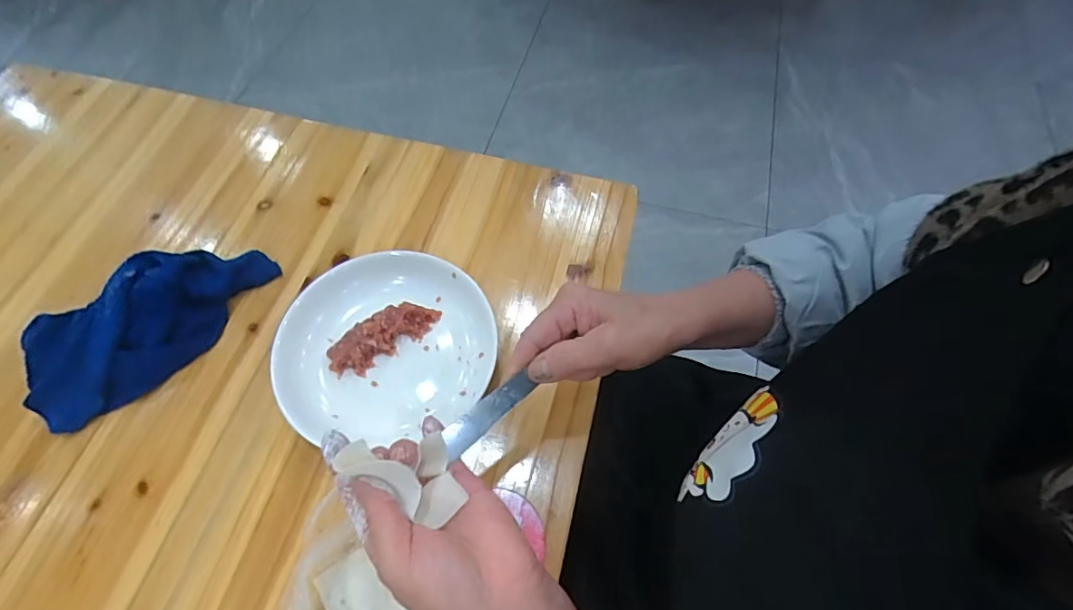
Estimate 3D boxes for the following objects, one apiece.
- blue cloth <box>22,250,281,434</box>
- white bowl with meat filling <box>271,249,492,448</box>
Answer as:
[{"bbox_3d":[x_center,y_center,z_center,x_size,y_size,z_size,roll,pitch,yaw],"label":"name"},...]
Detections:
[{"bbox_3d":[-0.322,0.013,0.433,0.202,0.047,0.103,-29,65,-15],"label":"blue cloth"},{"bbox_3d":[-0.125,0.035,0.432,0.166,0.035,0.160,0,61,0],"label":"white bowl with meat filling"}]

